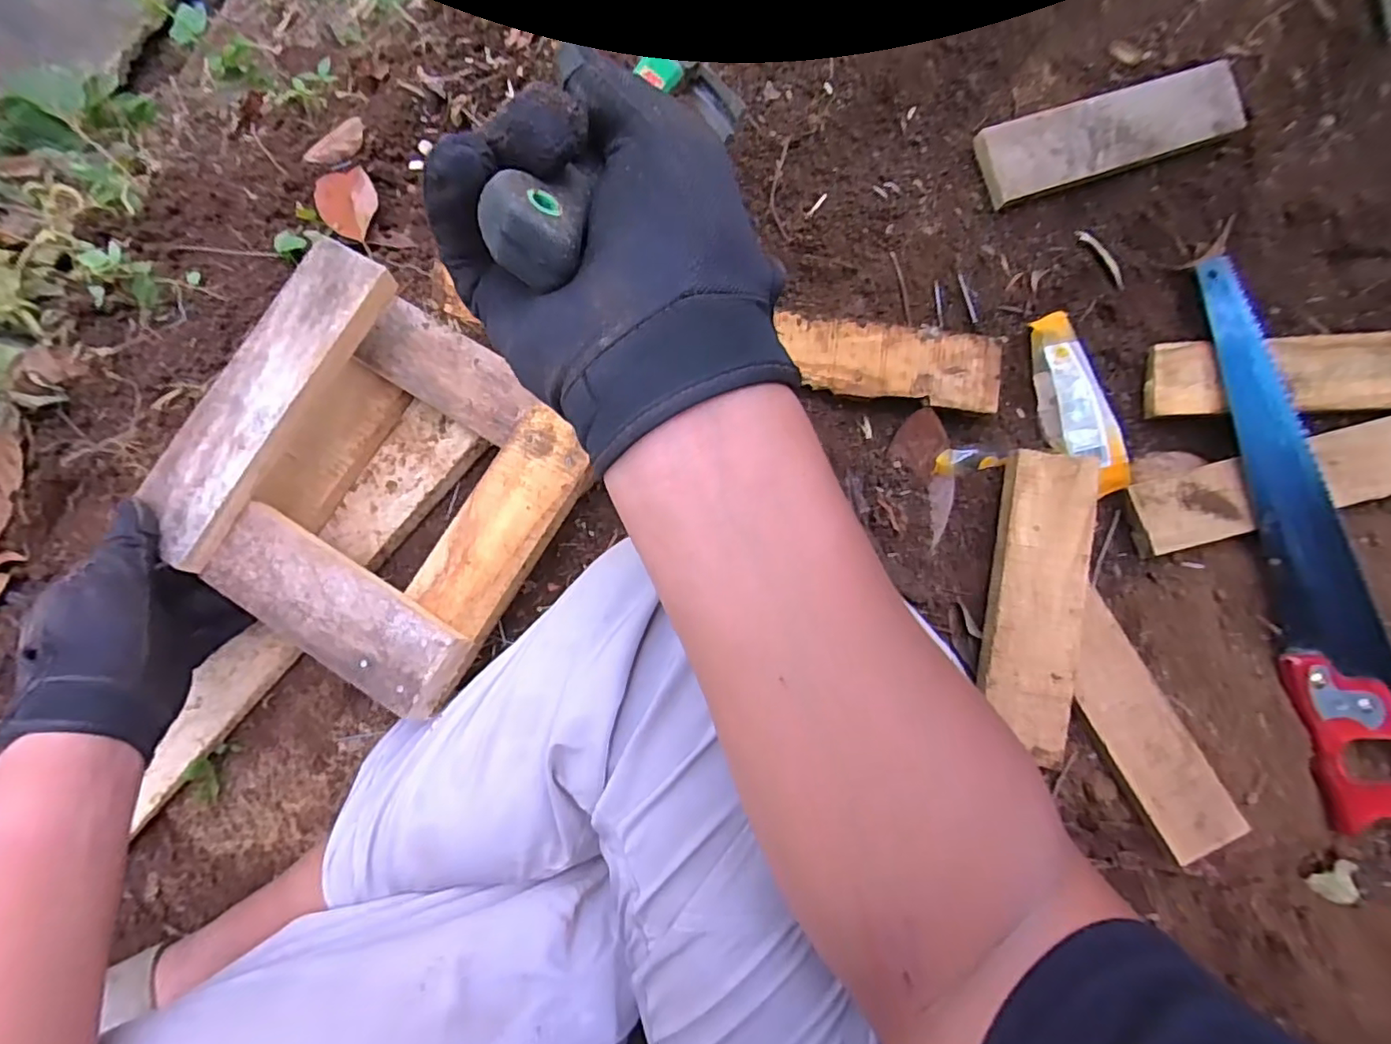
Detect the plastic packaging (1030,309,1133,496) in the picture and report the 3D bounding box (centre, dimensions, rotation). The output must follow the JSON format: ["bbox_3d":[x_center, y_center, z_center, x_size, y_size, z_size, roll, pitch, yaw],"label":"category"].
[{"bbox_3d":[0.329,-0.104,0.519,0.045,0.032,0.161,-12,91,-10],"label":"plastic packaging"}]

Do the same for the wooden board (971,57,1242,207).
[{"bbox_3d":[0.365,-0.343,0.530,0.248,0.027,0.064,-20,89,-5],"label":"wooden board"}]

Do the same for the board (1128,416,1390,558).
[{"bbox_3d":[0.508,-0.034,0.519,0.265,0.017,0.064,-16,80,3],"label":"board"}]

